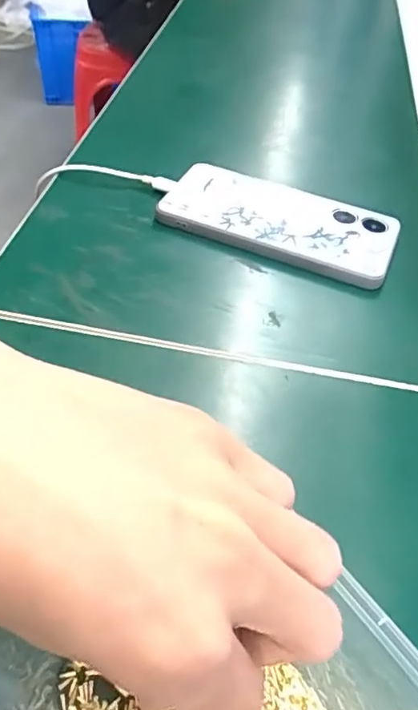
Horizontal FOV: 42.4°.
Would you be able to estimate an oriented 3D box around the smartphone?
[{"bbox_3d":[0.051,-0.100,0.397,0.166,0.013,0.080,17,49,11],"label":"smartphone"}]

